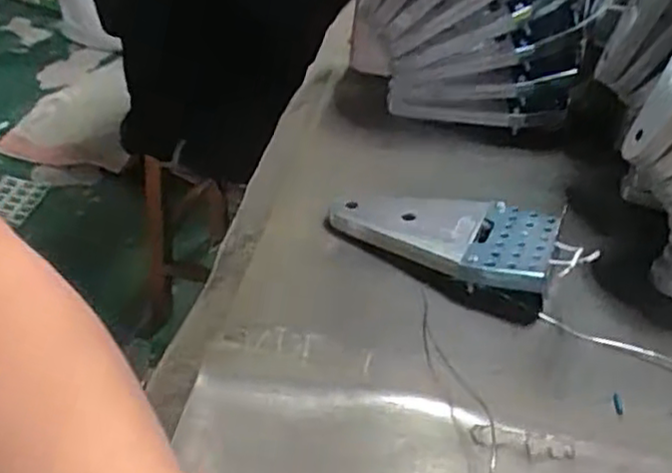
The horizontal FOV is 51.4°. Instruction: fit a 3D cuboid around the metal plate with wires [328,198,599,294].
[{"bbox_3d":[0.066,0.001,0.409,0.145,0.031,0.060,18,38,17],"label":"metal plate with wires"}]

